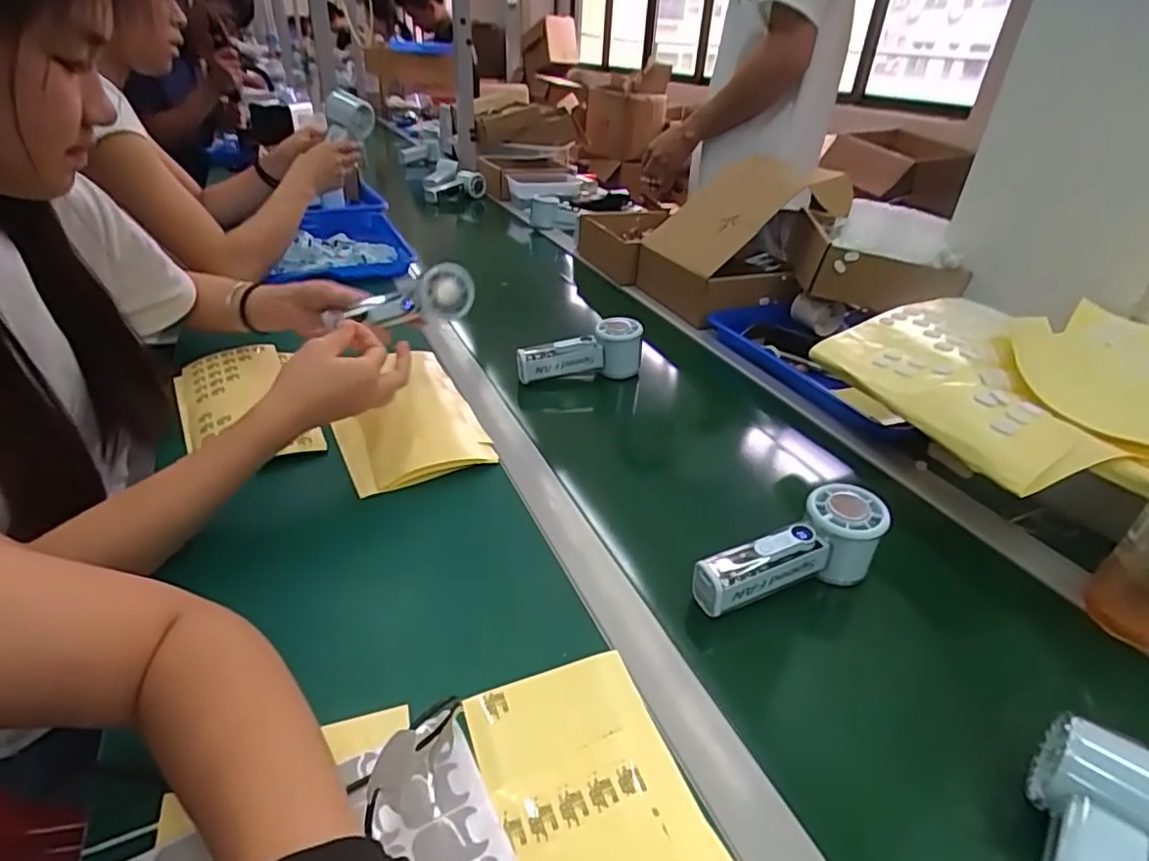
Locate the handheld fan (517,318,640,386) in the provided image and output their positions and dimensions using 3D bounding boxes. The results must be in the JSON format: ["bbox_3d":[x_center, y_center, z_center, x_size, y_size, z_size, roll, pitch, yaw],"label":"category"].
[{"bbox_3d":[0.005,-0.097,0.742,0.149,0.064,0.043,-5,33,-12],"label":"handheld fan"}]

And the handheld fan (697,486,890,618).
[{"bbox_3d":[0.162,0.097,0.461,0.155,0.055,0.049,-21,37,-11],"label":"handheld fan"}]

